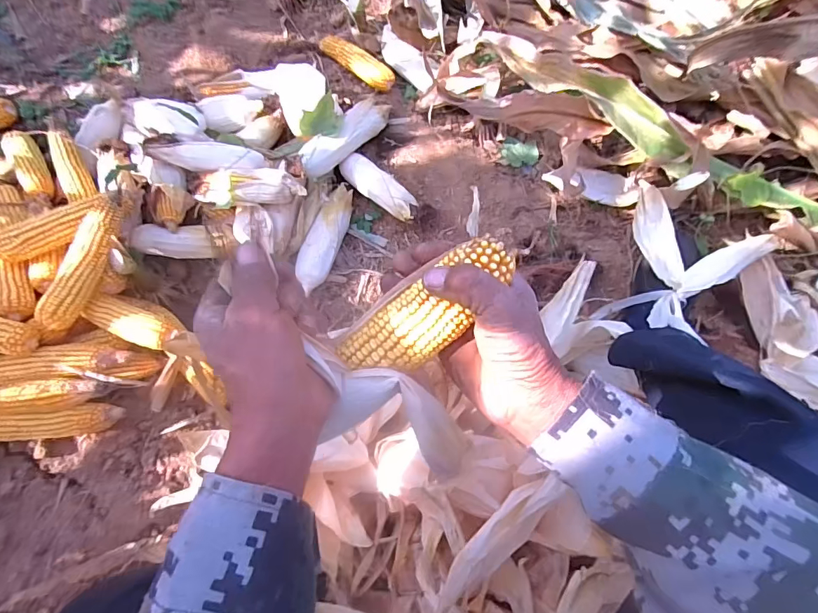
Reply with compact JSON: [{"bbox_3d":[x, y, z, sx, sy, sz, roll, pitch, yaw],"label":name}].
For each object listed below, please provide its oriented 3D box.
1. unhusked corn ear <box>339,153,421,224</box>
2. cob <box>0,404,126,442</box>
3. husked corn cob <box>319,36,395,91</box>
[{"bbox_3d":[-0.058,-0.228,0.848,0.051,0.042,0.187,-43,75,-12],"label":"unhusked corn ear"},{"bbox_3d":[-0.584,0.187,0.717,0.213,0.043,0.050,-4,70,-14],"label":"cob"},{"bbox_3d":[-0.113,-0.527,0.960,0.191,0.045,0.043,35,75,12],"label":"husked corn cob"}]

